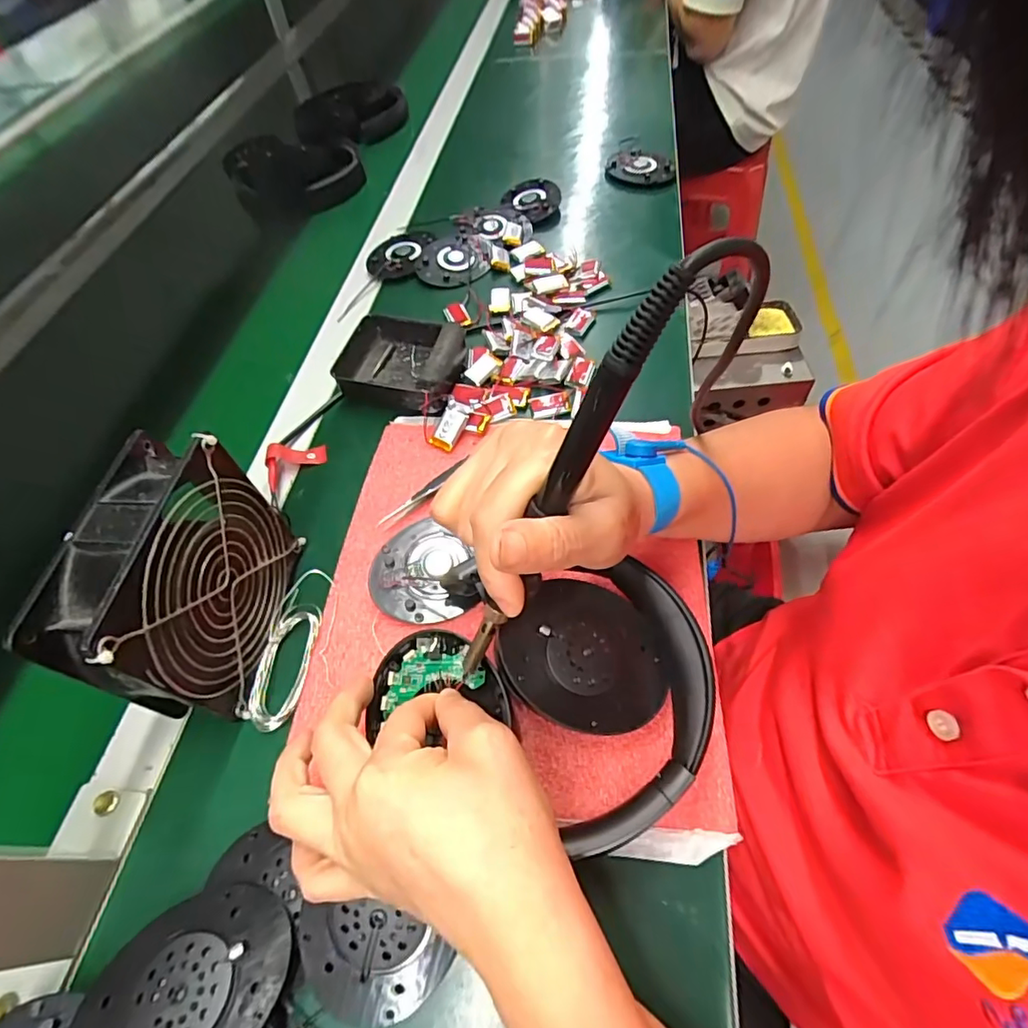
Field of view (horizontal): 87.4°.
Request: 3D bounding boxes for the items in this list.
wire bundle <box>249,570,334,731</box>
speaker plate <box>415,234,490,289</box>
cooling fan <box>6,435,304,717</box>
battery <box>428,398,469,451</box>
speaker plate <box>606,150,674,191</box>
[{"bbox_3d":[-0.135,0.079,0.324,0.030,0.017,0.092,3,54,6],"label":"wire bundle"},{"bbox_3d":[-0.063,-0.264,0.552,0.075,0.008,0.077,-4,54,1],"label":"speaker plate"},{"bbox_3d":[-0.176,0.038,0.289,0.048,0.112,0.125,-1,55,5],"label":"cooling fan"},{"bbox_3d":[-0.048,-0.067,0.406,0.017,0.008,0.036,22,84,19],"label":"battery"},{"bbox_3d":[0.153,-0.423,0.656,0.076,0.022,0.075,-3,56,4],"label":"speaker plate"}]

